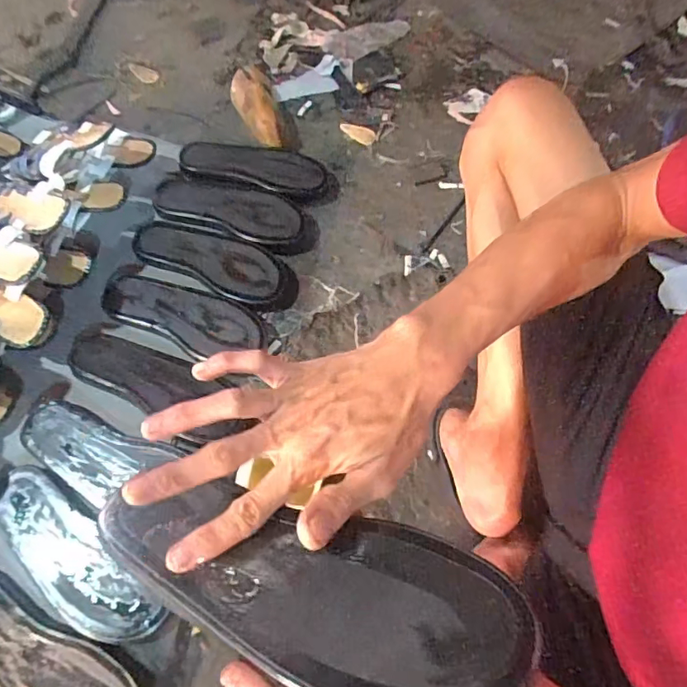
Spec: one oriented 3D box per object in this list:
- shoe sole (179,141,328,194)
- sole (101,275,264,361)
[{"bbox_3d":[-0.160,-0.307,0.868,0.258,0.035,0.093,6,63,2],"label":"shoe sole"},{"bbox_3d":[-0.236,-0.043,0.743,0.243,0.015,0.093,20,64,9],"label":"sole"}]

